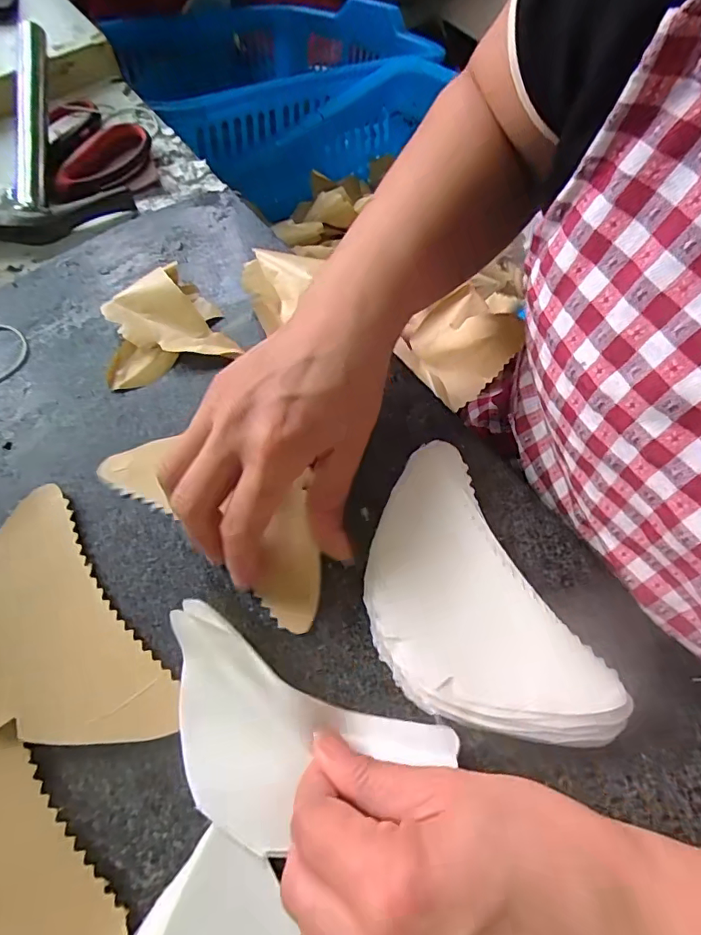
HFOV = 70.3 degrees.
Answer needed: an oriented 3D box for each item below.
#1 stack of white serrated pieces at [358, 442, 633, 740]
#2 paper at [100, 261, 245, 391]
[{"bbox_3d":[0.055,0.069,0.254,0.087,0.022,0.157,-26,68,-11],"label":"stack of white serrated pieces"},{"bbox_3d":[-0.128,-0.097,0.334,0.079,0.016,0.079,-21,68,-9],"label":"paper"}]

